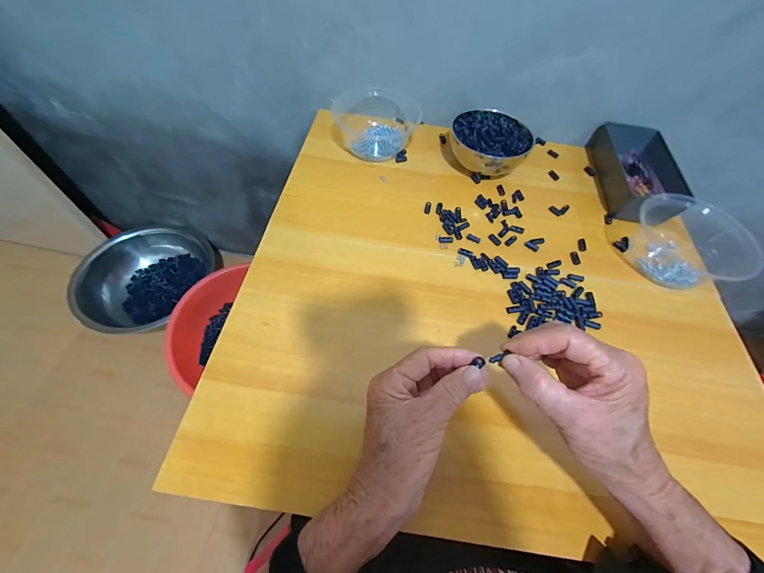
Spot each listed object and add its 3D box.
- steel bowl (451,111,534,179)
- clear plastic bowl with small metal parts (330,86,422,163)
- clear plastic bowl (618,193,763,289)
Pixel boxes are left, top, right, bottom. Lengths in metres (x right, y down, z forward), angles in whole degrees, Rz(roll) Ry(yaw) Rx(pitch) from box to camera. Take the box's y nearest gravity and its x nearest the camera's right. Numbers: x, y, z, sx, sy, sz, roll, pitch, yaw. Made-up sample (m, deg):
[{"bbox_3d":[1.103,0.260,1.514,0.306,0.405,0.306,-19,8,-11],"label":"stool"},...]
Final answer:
[{"bbox_3d":[0.166,-0.226,0.526,0.123,0.052,0.111,2,58,-3],"label":"steel bowl"},{"bbox_3d":[-0.015,-0.269,0.539,0.147,0.055,0.131,8,58,0],"label":"clear plastic bowl with small metal parts"},{"bbox_3d":[0.403,-0.065,0.443,0.121,0.060,0.126,2,58,-3],"label":"clear plastic bowl"}]

